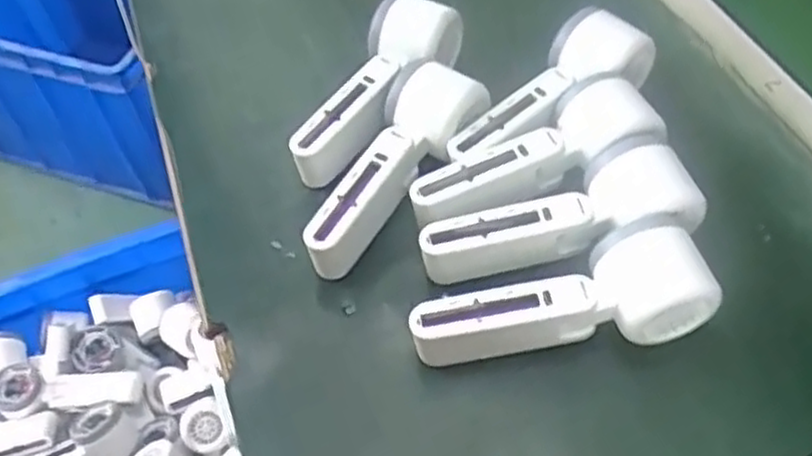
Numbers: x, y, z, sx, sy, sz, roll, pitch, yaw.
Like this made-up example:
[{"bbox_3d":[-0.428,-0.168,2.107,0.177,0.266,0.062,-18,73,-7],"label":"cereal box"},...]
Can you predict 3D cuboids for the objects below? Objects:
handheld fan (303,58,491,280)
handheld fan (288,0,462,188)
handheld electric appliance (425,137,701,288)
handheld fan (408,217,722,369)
[{"bbox_3d":[-0.007,-0.038,0.496,0.058,0.043,0.162,25,60,21],"label":"handheld fan"},{"bbox_3d":[-0.019,-0.099,0.531,0.054,0.046,0.159,20,58,18],"label":"handheld fan"},{"bbox_3d":[0.092,0.000,0.457,0.167,0.047,0.054,-15,54,-6],"label":"handheld electric appliance"},{"bbox_3d":[0.085,0.045,0.421,0.163,0.048,0.055,-13,54,-5],"label":"handheld fan"}]

